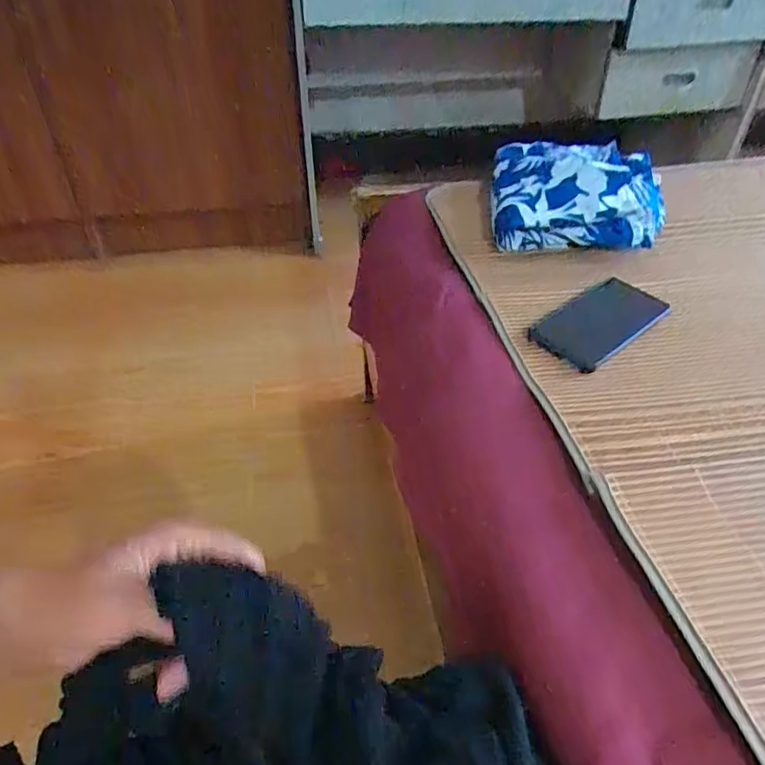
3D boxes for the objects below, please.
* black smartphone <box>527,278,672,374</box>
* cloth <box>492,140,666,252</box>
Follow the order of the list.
[{"bbox_3d":[0.230,-0.068,0.604,0.169,0.009,0.082,-31,49,-30],"label":"black smartphone"},{"bbox_3d":[0.248,-0.240,0.737,0.210,0.085,0.172,3,41,4],"label":"cloth"}]

